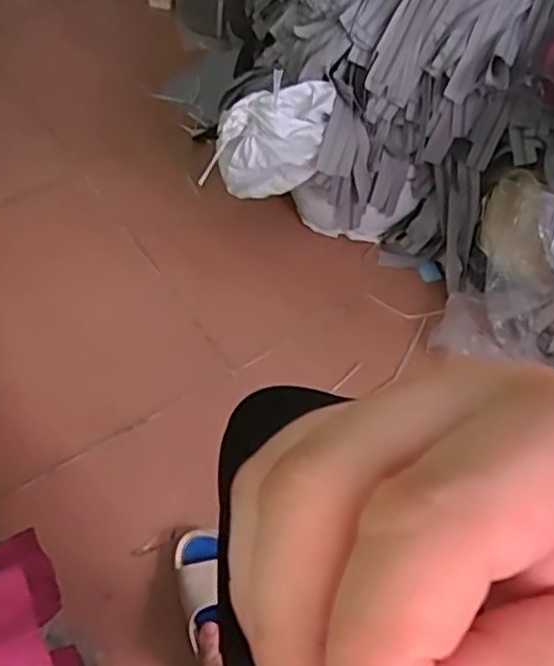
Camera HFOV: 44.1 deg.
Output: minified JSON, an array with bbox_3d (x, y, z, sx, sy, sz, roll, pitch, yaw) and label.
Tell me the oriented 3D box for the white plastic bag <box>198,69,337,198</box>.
[{"bbox_3d":[-0.017,-0.318,1.184,0.224,0.180,0.102,-5,56,-7],"label":"white plastic bag"}]

